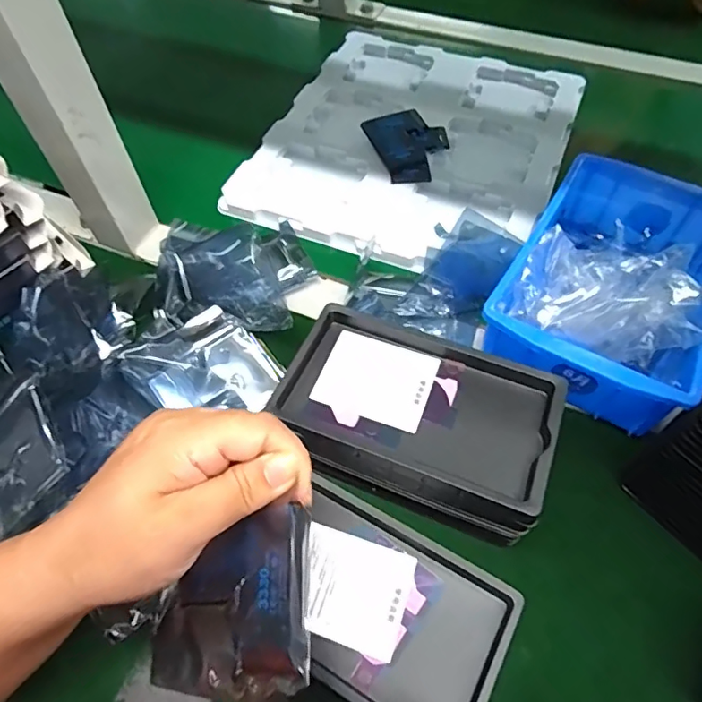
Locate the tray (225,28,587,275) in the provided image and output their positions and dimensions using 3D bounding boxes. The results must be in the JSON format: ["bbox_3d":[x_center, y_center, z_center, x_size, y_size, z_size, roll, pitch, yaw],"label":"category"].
[{"bbox_3d":[0.064,-0.213,0.514,0.272,0.020,0.311,20,61,14],"label":"tray"}]

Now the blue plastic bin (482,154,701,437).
[{"bbox_3d":[0.191,-0.050,0.378,0.127,0.063,0.196,27,63,18],"label":"blue plastic bin"}]

